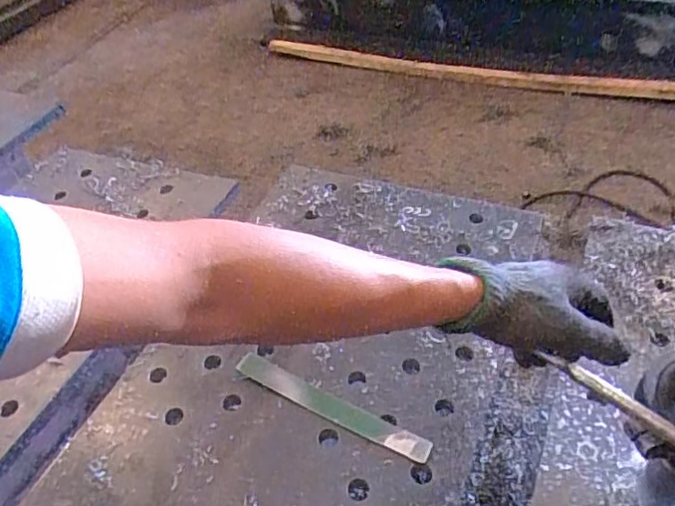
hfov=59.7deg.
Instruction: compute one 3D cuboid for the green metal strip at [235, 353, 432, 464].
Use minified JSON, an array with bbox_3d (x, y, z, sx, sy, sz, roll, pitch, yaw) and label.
[{"bbox_3d":[-0.010,0.196,0.761,0.278,0.011,0.033,19,50,25],"label":"green metal strip"}]

